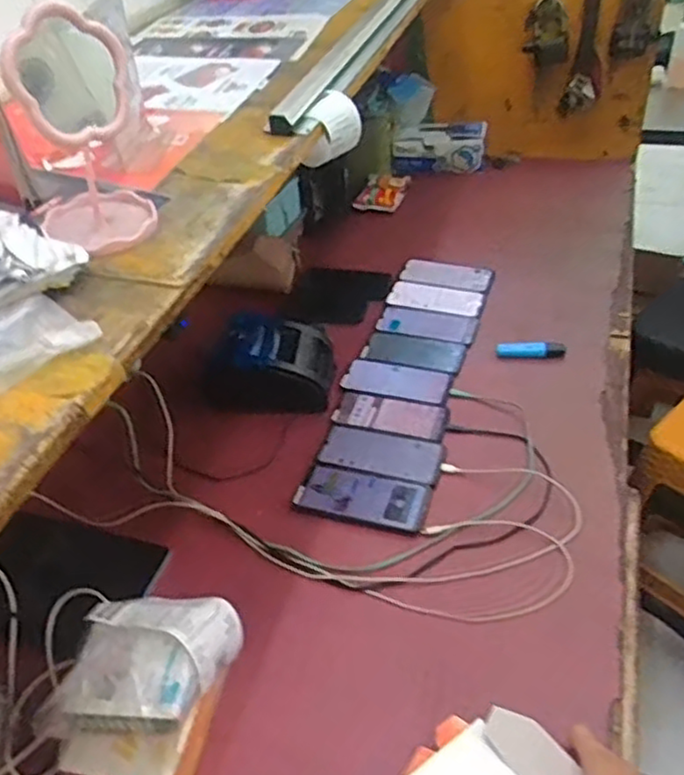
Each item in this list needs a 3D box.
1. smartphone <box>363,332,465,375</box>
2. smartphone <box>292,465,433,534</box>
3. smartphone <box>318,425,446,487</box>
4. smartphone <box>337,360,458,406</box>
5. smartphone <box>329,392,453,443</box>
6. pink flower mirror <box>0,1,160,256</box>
[{"bbox_3d":[0.120,-0.059,1.137,0.163,0.015,0.080,12,44,21],"label":"smartphone"},{"bbox_3d":[0.028,0.141,0.910,0.165,0.010,0.075,10,44,18],"label":"smartphone"},{"bbox_3d":[0.055,0.090,0.969,0.166,0.009,0.080,11,44,20],"label":"smartphone"},{"bbox_3d":[0.085,-0.010,1.083,0.167,0.013,0.070,16,46,24],"label":"smartphone"},{"bbox_3d":[0.070,0.038,1.019,0.160,0.013,0.064,8,43,17],"label":"smartphone"},{"bbox_3d":[-0.221,-0.214,0.589,0.108,0.182,0.109,-19,42,-14],"label":"pink flower mirror"}]

